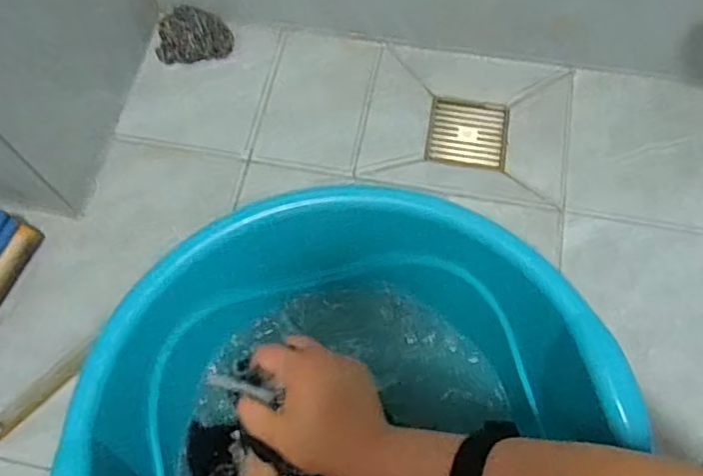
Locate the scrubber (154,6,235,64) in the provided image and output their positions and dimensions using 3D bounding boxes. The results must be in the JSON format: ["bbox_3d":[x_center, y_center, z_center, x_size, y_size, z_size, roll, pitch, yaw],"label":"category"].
[{"bbox_3d":[-0.221,-0.284,0.847,0.107,0.039,0.075,-9,66,-2],"label":"scrubber"}]

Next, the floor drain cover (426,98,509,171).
[{"bbox_3d":[0.156,-0.142,0.813,0.101,0.014,0.110,9,67,5],"label":"floor drain cover"}]

